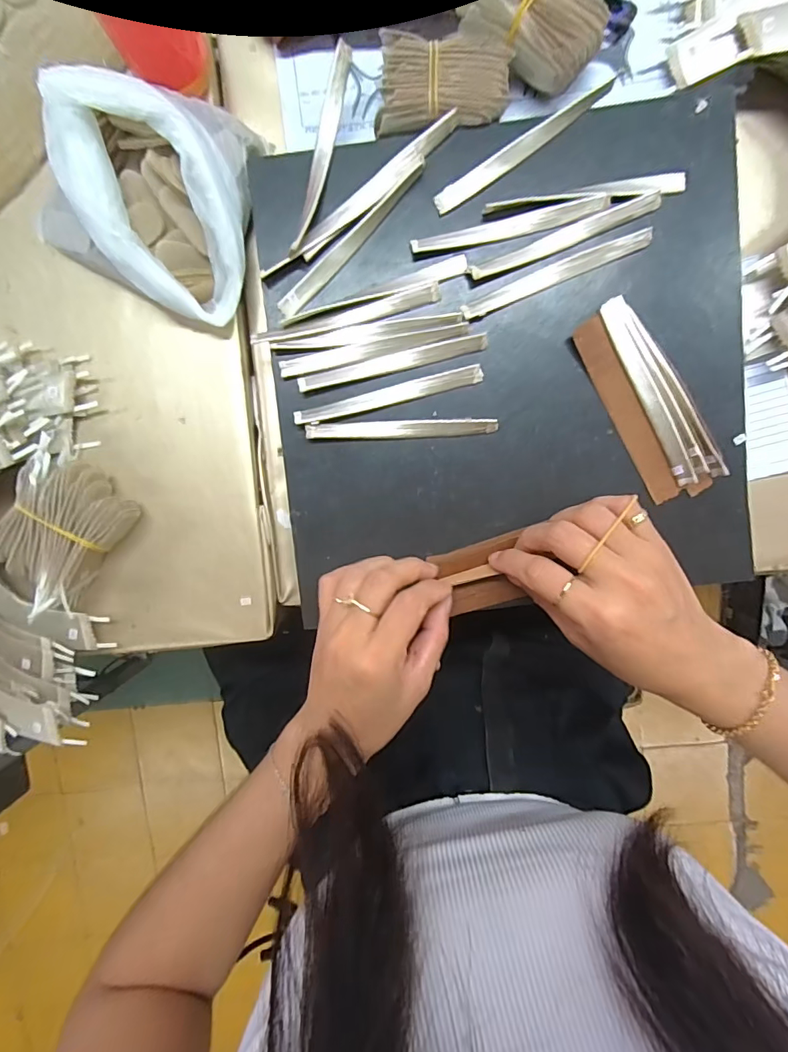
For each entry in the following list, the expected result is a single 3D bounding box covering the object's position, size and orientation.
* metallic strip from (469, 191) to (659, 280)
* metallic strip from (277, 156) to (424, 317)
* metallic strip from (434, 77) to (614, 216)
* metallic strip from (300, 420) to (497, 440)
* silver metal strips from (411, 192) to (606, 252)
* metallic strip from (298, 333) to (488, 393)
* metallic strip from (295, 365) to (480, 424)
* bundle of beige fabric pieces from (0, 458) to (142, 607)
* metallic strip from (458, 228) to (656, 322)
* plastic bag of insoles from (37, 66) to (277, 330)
[{"bbox_3d":[0.105,-0.178,0.291,0.119,0.005,0.011,-20,96,3],"label":"metallic strip"},{"bbox_3d":[-0.028,-0.179,0.295,0.013,0.009,0.120,44,95,-4],"label":"metallic strip"},{"bbox_3d":[0.076,-0.230,0.286,0.117,0.004,0.012,-33,110,8],"label":"metallic strip"},{"bbox_3d":[0.005,-0.062,0.306,0.121,0.005,0.011,-2,96,1],"label":"metallic strip"},{"bbox_3d":[0.071,-0.184,0.291,0.119,0.006,0.011,-11,96,2],"label":"silver metal strips"},{"bbox_3d":[-0.001,-0.103,0.300,0.120,0.004,0.009,-13,96,2],"label":"metallic strip"},{"bbox_3d":[-0.004,-0.083,0.304,0.121,0.004,0.010,-14,96,2],"label":"metallic strip"},{"bbox_3d":[-0.222,0.002,0.319,0.064,0.034,0.085,39,95,-3],"label":"bundle of beige fabric pieces"},{"bbox_3d":[0.101,-0.158,0.294,0.122,0.004,0.013,-22,96,3],"label":"metallic strip"},{"bbox_3d":[-0.154,-0.204,0.287,0.136,0.056,0.123,18,96,-1],"label":"plastic bag of insoles"}]

